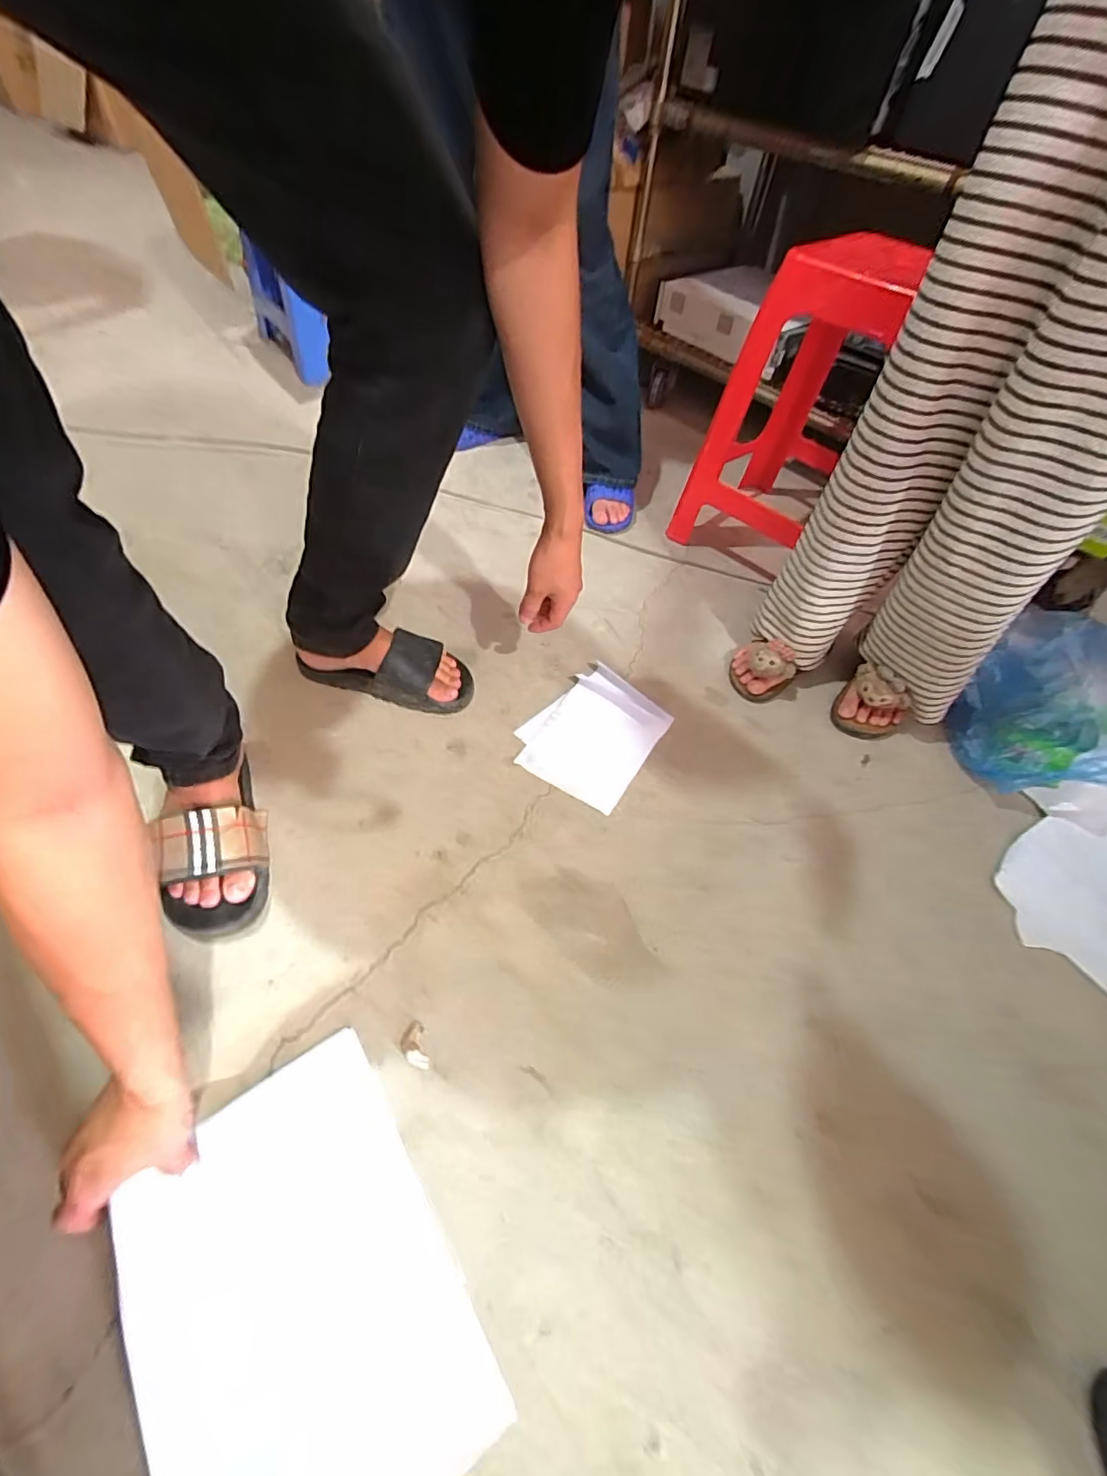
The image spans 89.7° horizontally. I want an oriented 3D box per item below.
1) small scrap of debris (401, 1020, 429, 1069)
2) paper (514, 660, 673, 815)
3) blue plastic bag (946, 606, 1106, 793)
[{"bbox_3d":[-0.135,0.297,0.536,0.024,0.006,0.043,-12,55,-13],"label":"small scrap of debris"},{"bbox_3d":[0.057,-0.010,0.784,0.162,0.019,0.207,30,57,17],"label":"paper"},{"bbox_3d":[0.687,-0.042,0.779,0.172,0.174,0.255,33,58,19],"label":"blue plastic bag"}]

